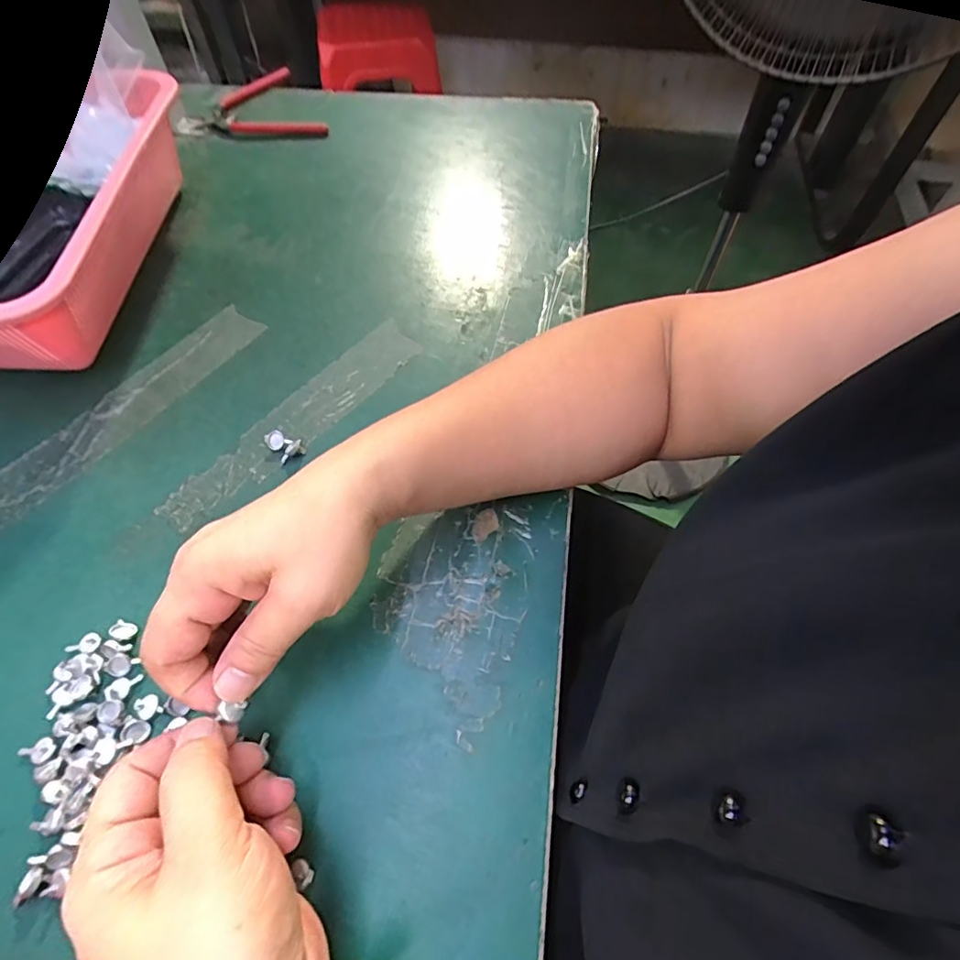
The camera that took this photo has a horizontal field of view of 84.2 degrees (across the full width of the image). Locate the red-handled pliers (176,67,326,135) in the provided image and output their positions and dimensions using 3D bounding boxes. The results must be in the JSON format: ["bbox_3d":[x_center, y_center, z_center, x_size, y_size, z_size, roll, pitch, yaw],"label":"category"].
[{"bbox_3d":[-0.244,-0.381,0.551,0.129,0.014,0.158,-22,61,-13],"label":"red-handled pliers"}]

